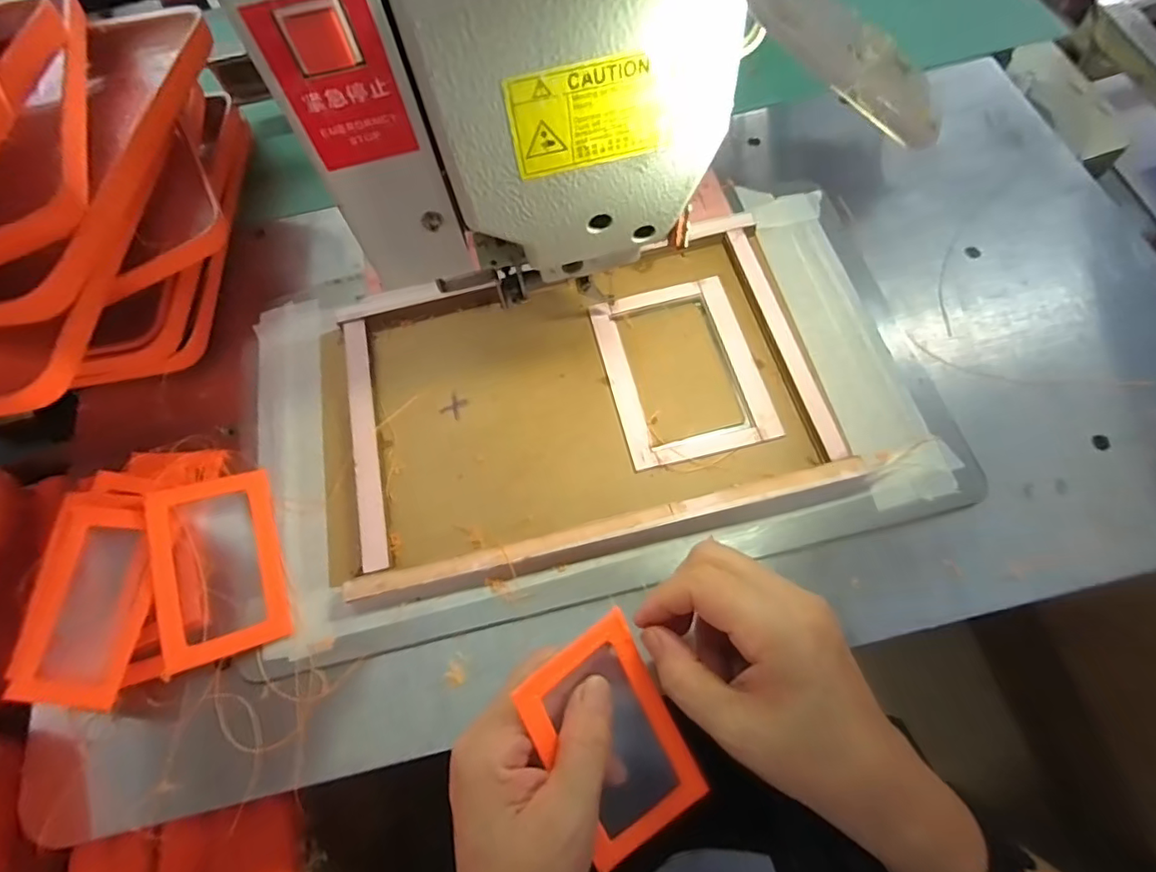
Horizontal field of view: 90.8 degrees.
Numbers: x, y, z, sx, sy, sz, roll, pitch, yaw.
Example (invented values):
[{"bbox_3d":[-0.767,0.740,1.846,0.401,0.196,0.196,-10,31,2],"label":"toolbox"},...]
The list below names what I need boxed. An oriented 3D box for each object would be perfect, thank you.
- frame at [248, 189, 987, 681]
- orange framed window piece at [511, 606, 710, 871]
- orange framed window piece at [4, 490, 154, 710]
[{"bbox_3d":[0.004,-0.026,0.360,0.406,0.017,0.243,-13,66,-1],"label":"frame"},{"bbox_3d":[0.017,0.140,0.262,0.062,0.011,0.101,-30,100,-26],"label":"orange framed window piece"},{"bbox_3d":[-0.273,0.090,0.323,0.063,0.011,0.111,1,66,-4],"label":"orange framed window piece"}]

